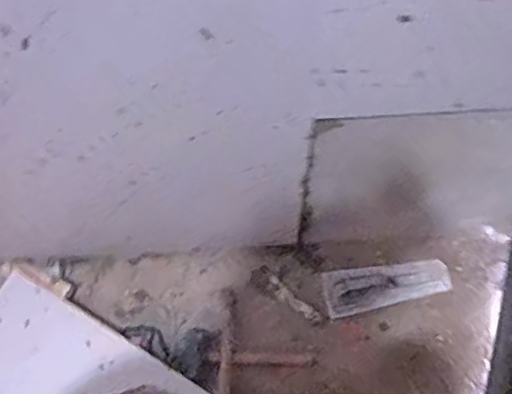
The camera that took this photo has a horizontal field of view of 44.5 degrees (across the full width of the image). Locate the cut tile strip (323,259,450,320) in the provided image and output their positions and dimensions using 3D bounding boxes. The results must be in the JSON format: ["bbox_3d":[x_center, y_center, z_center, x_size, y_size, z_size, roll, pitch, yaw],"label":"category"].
[{"bbox_3d":[0.310,0.208,1.503,0.300,0.020,0.105,-13,68,-4],"label":"cut tile strip"}]

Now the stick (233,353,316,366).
[{"bbox_3d":[0.042,0.372,1.432,0.183,0.011,0.023,3,68,2],"label":"stick"}]

